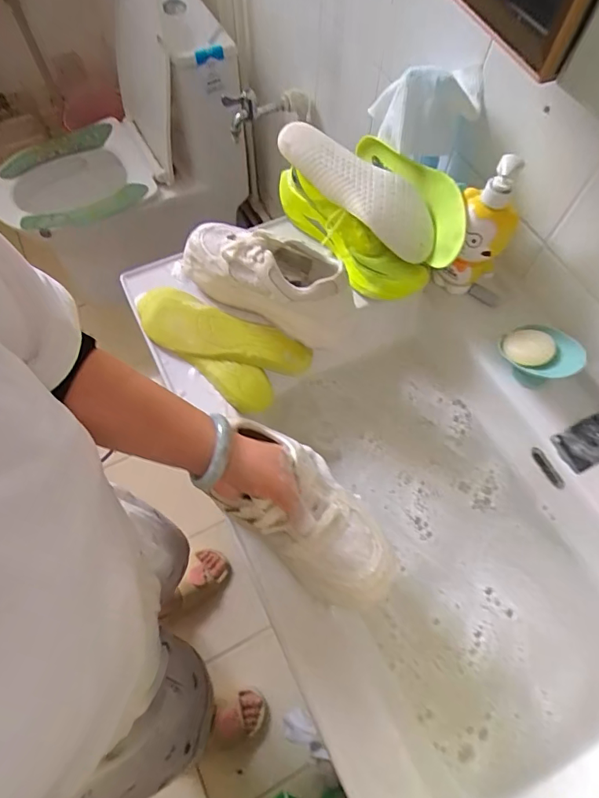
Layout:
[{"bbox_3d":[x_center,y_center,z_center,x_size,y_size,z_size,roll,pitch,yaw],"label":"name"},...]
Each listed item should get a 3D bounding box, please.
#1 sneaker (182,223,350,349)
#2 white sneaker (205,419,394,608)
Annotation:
[{"bbox_3d":[-0.037,-0.163,0.598,0.234,0.104,0.082,28,67,11],"label":"sneaker"},{"bbox_3d":[0.006,0.117,0.469,0.202,0.077,0.099,37,69,15],"label":"white sneaker"}]

